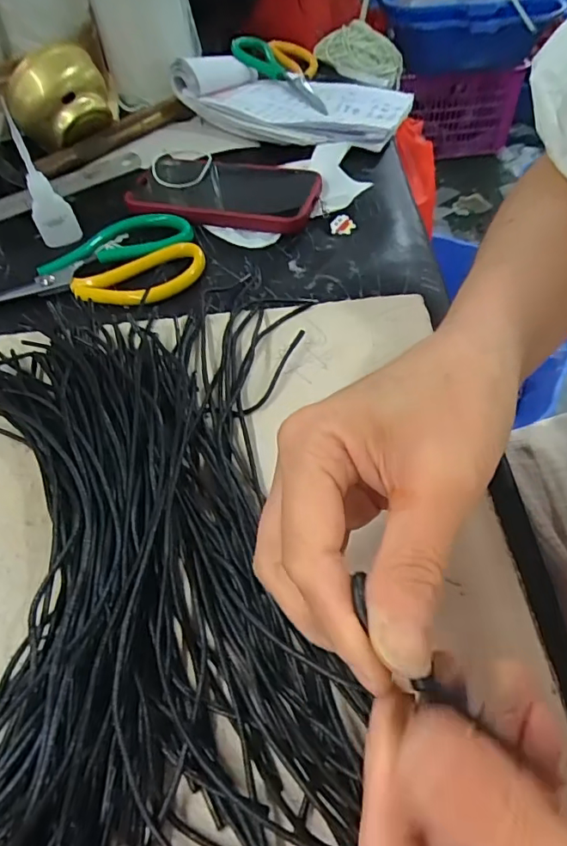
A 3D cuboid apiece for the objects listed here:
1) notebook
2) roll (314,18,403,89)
[{"bbox_3d":[0.015,-0.345,0.531,0.210,0.051,0.146,19,57,15],"label":"notebook"},{"bbox_3d":[0.088,-0.433,0.615,0.102,0.058,0.068,7,54,8],"label":"roll"}]

